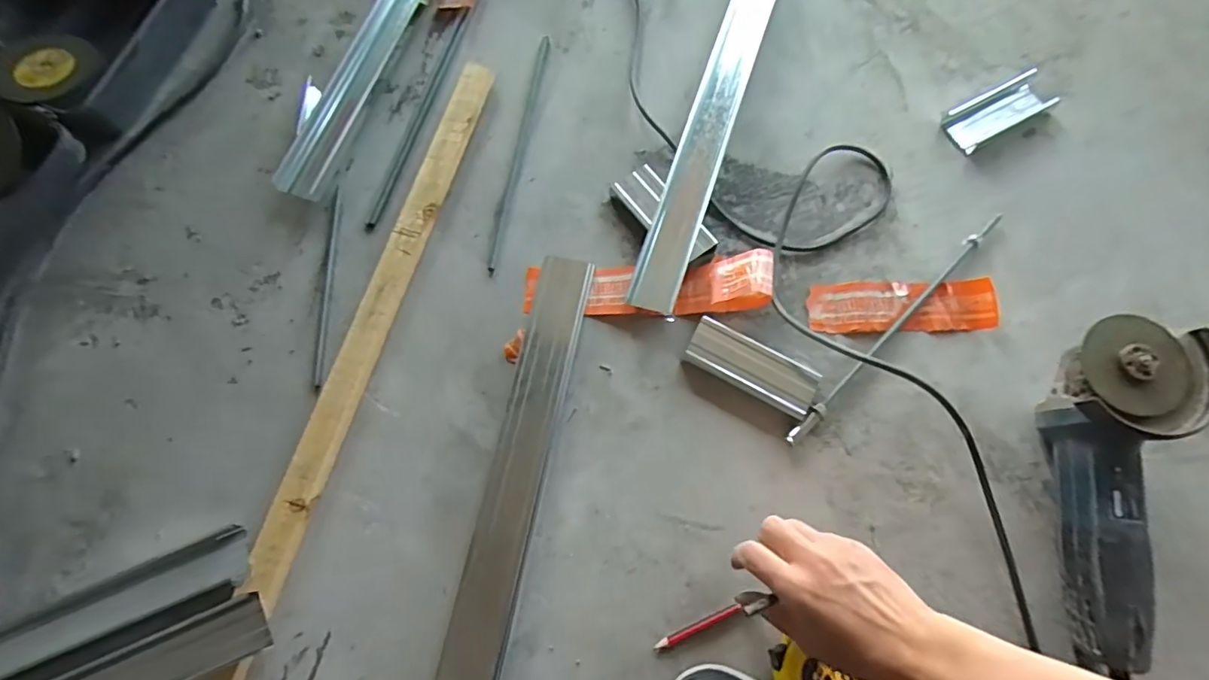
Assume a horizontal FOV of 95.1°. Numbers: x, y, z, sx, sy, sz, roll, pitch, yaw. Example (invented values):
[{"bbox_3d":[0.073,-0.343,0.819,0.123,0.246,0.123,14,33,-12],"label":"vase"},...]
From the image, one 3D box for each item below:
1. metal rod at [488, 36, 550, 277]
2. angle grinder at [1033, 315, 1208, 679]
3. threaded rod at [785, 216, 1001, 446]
[{"bbox_3d":[-0.099,-0.220,0.630,0.010,0.010,0.298,9,74,5],"label":"metal rod"},{"bbox_3d":[0.430,0.127,0.466,0.101,0.093,0.270,12,75,6],"label":"angle grinder"},{"bbox_3d":[0.293,-0.018,0.548,0.331,0.011,0.013,-44,77,-10],"label":"threaded rod"}]

